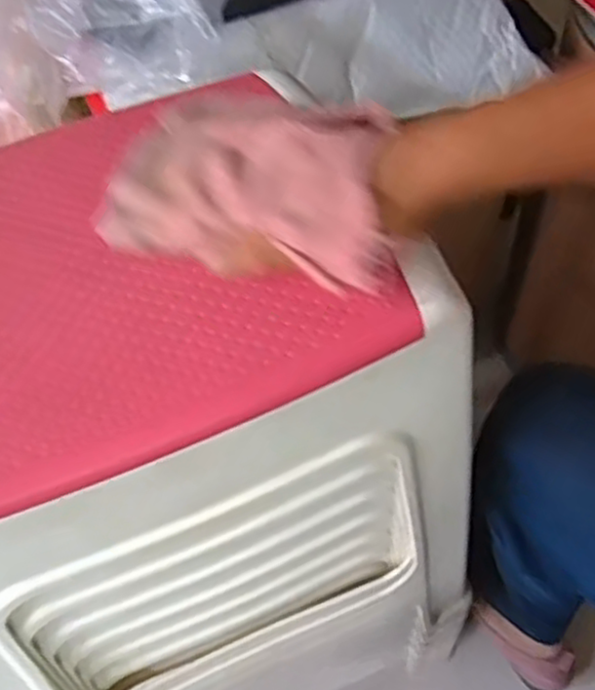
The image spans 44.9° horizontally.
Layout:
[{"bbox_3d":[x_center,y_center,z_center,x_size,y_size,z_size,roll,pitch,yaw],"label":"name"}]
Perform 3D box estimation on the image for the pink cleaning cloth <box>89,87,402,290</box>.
[{"bbox_3d":[-0.020,-0.093,0.374,0.160,0.042,0.108,17,58,16],"label":"pink cleaning cloth"}]

